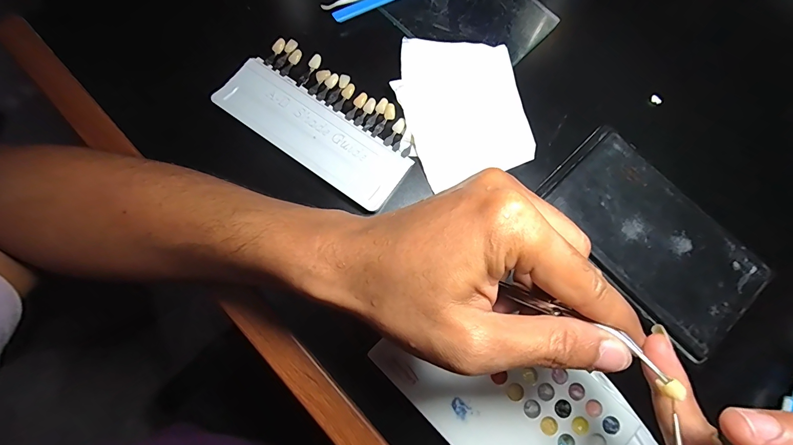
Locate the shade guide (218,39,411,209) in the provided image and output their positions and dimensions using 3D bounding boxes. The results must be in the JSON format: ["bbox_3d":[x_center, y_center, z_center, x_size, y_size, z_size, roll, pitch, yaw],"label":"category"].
[{"bbox_3d":[-0.056,-0.078,0.257,0.146,0.007,0.074,34,79,8],"label":"shade guide"}]

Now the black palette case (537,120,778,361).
[{"bbox_3d":[0.176,0.009,0.241,0.084,0.007,0.150,-42,79,-9],"label":"black palette case"}]

